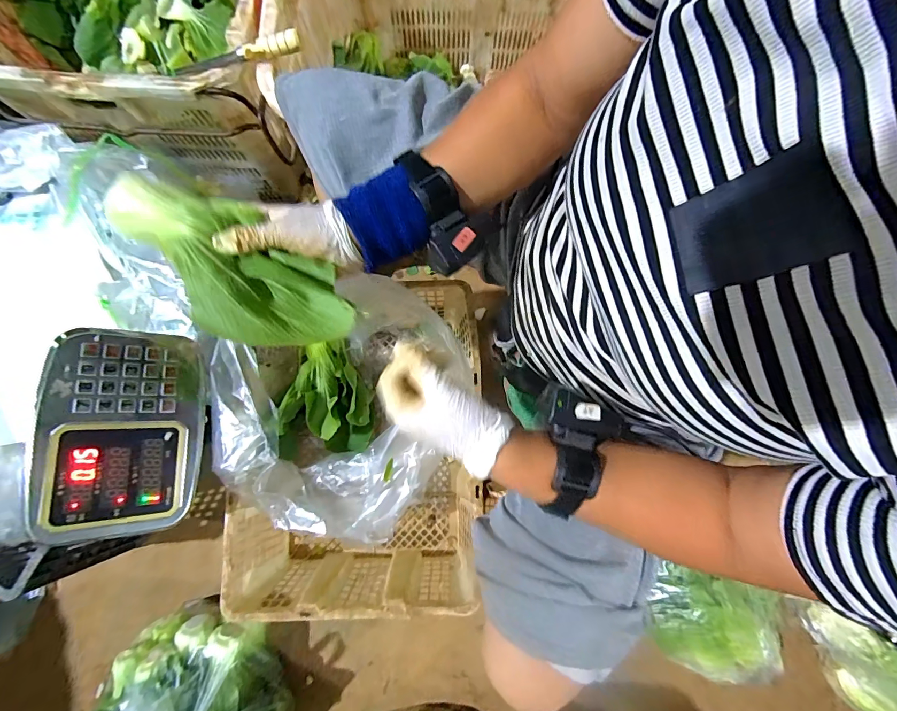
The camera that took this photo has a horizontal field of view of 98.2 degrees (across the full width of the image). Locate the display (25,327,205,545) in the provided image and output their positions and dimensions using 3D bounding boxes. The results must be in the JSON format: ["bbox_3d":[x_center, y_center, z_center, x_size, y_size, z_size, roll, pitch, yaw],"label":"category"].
[{"bbox_3d":[-0.400,0.091,0.482,0.155,0.055,0.238,6,79,-39],"label":"display"}]

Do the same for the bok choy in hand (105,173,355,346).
[{"bbox_3d":[-0.180,-0.078,0.316,0.216,0.041,0.094,37,80,2],"label":"bok choy in hand"}]

